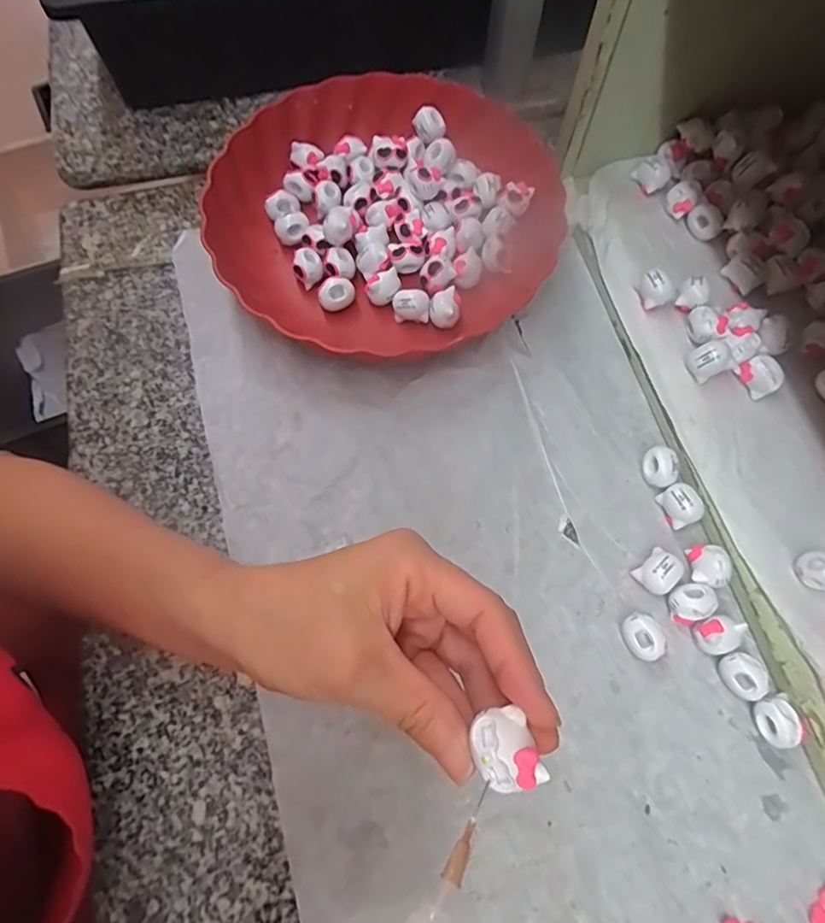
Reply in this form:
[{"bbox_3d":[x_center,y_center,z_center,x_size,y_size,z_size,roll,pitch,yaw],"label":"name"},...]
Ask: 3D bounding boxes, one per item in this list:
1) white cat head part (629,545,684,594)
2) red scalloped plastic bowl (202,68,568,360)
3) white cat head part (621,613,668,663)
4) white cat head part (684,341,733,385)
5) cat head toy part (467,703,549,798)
[{"bbox_3d":[0.147,0.066,0.331,0.024,0.017,0.021,-33,73,-12],"label":"white cat head part"},{"bbox_3d":[-0.018,-0.188,0.405,0.239,0.040,0.220,0,69,-1],"label":"red scalloped plastic bowl"},{"bbox_3d":[0.131,0.101,0.317,0.020,0.017,0.026,-10,70,-4],"label":"white cat head part"},{"bbox_3d":[0.195,-0.066,0.362,0.023,0.022,0.020,-20,71,-8],"label":"white cat head part"},{"bbox_3d":[0.031,0.097,0.185,0.020,0.007,0.025,-23,72,-5],"label":"cat head toy part"}]

